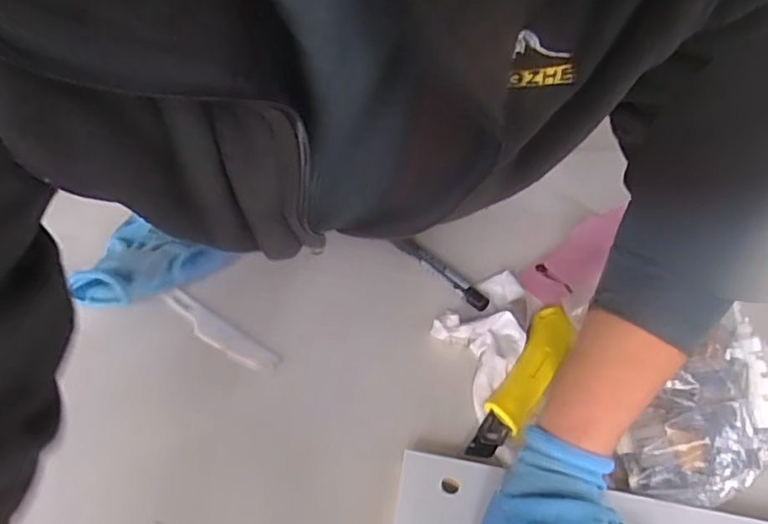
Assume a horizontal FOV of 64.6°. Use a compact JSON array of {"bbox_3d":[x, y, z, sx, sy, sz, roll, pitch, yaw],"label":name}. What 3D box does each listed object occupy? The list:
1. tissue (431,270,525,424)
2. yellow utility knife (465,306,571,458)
[{"bbox_3d":[0.080,0.056,0.494,0.068,0.027,0.131,26,47,21],"label":"tissue"},{"bbox_3d":[0.109,0.088,0.464,0.032,0.023,0.154,25,46,20],"label":"yellow utility knife"}]

